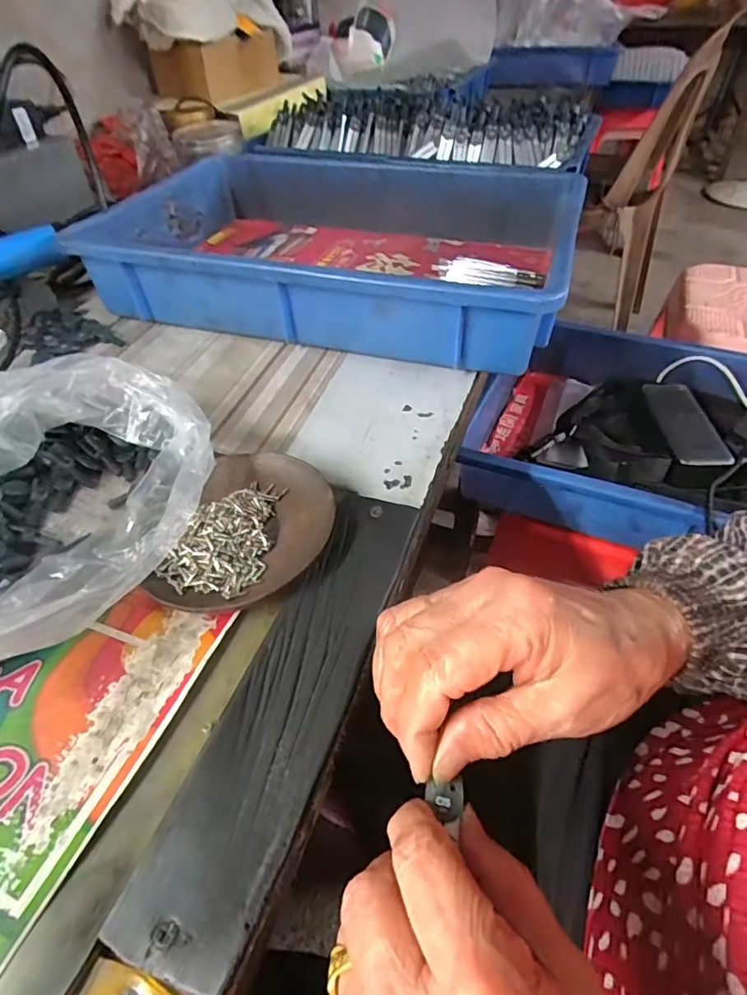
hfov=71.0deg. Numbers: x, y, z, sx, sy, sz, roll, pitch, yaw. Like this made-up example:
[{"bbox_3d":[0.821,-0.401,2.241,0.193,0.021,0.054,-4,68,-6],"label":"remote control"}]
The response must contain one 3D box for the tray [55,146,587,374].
[{"bbox_3d":[-0.037,-0.259,0.529,0.446,0.079,0.315,13,48,13],"label":"tray"}]

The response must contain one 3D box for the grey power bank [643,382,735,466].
[{"bbox_3d":[0.329,-0.083,0.557,0.054,0.016,0.139,1,46,3],"label":"grey power bank"}]

